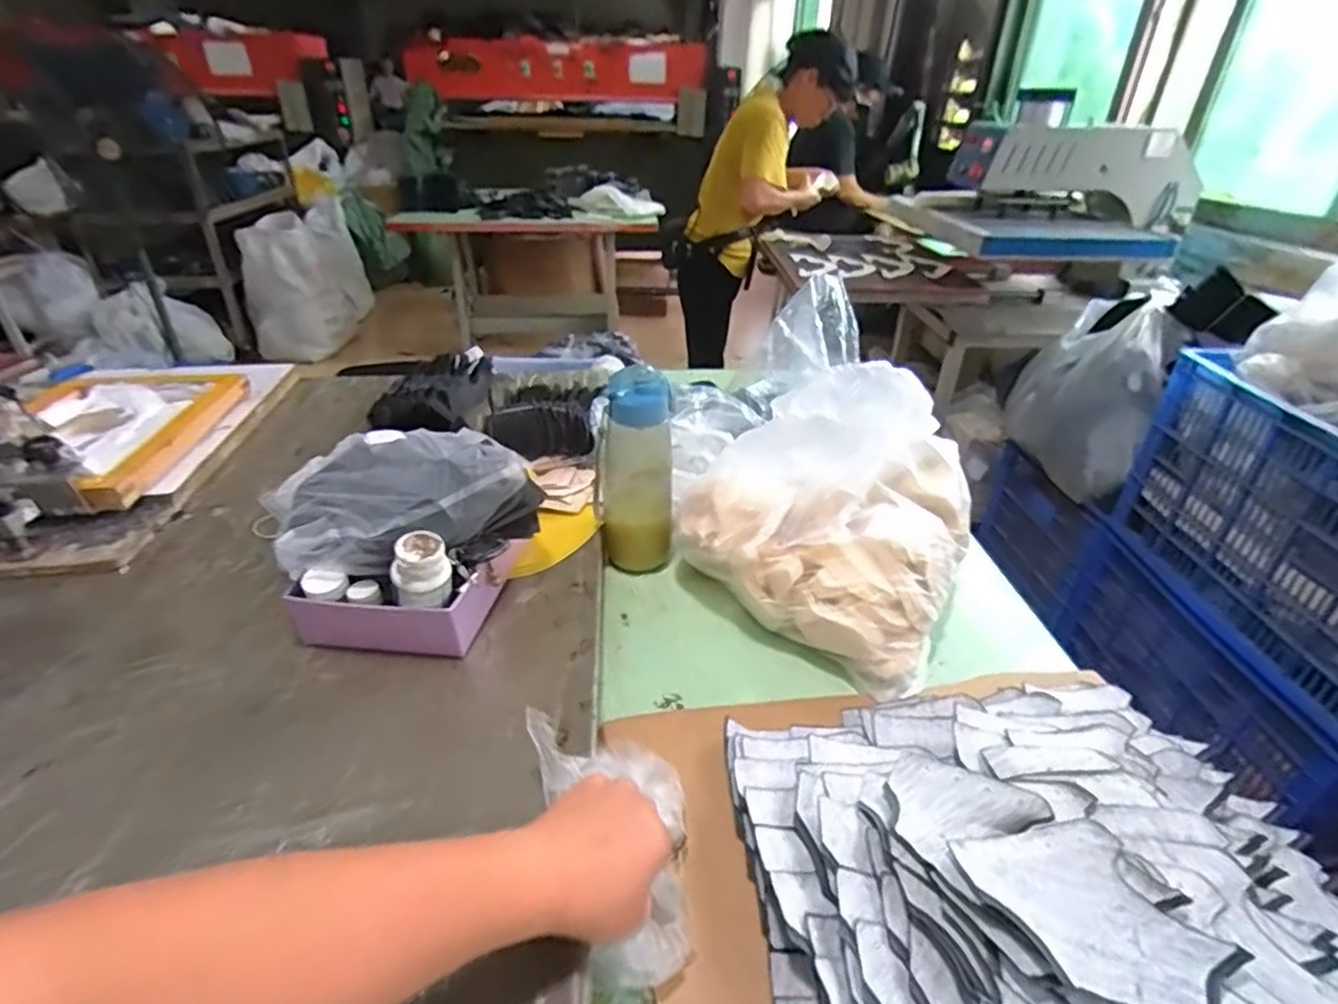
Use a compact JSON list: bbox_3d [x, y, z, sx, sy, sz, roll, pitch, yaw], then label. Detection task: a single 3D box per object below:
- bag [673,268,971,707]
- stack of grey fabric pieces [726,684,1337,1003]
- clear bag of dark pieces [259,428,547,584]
[{"bbox_3d":[0.196,-0.017,0.747,0.277,0.239,0.300,22,32,29],"label":"bag"},{"bbox_3d":[0.252,0.255,0.449,0.425,0.093,0.341,1,28,-7],"label":"stack of grey fabric pieces"},{"bbox_3d":[-0.259,-0.012,0.659,0.230,0.102,0.151,-9,31,-25],"label":"clear bag of dark pieces"}]

